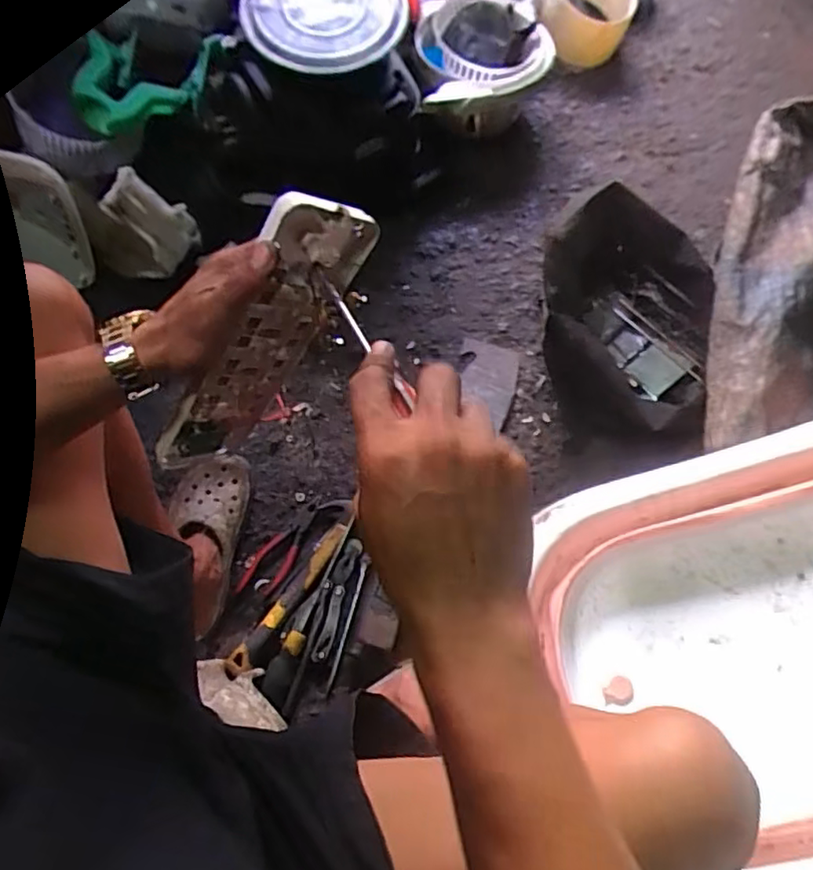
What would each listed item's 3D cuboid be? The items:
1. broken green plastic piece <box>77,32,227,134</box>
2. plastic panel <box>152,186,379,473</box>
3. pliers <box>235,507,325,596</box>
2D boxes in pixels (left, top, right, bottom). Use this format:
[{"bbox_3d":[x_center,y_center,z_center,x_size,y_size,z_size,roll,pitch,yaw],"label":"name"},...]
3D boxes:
[{"bbox_3d":[-0.391,-0.550,0.957,0.245,0.110,0.094,-31,72,-13],"label":"broken green plastic piece"},{"bbox_3d":[-0.112,-0.062,0.480,0.030,0.264,0.091,51,33,17],"label":"plastic panel"},{"bbox_3d":[-0.184,0.162,0.888,0.058,0.020,0.156,27,70,9],"label":"pliers"}]

